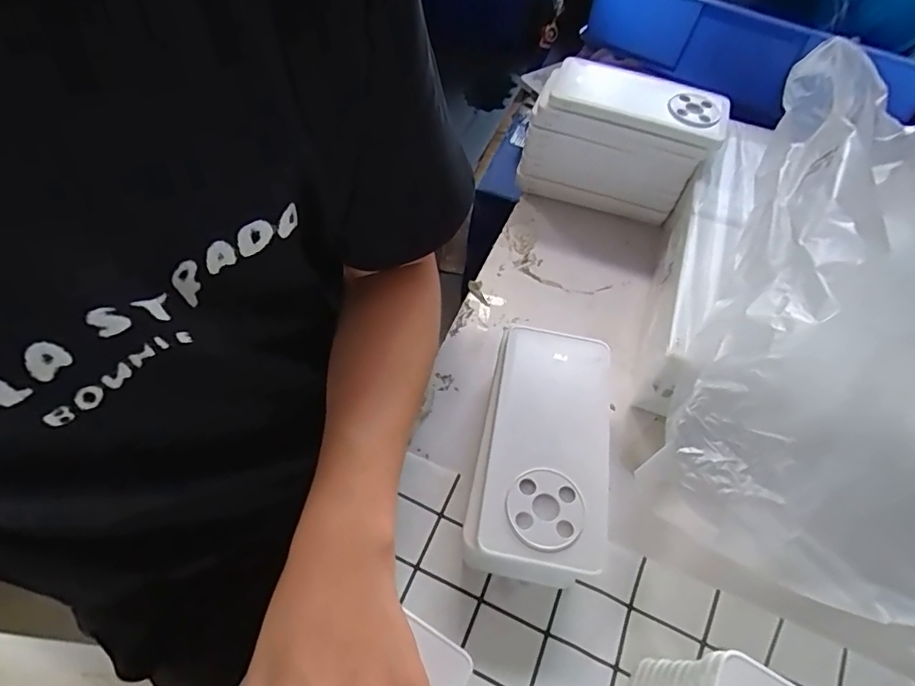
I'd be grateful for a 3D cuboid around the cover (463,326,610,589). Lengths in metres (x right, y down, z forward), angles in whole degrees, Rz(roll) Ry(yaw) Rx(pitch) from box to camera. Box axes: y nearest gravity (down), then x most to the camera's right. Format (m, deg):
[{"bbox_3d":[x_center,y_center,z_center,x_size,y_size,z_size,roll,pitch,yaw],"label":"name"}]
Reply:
[{"bbox_3d":[0.059,0.067,0.349,0.083,0.010,0.177,11,56,3],"label":"cover"}]

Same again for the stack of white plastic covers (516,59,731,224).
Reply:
[{"bbox_3d":[0.165,-0.204,0.541,0.176,0.110,0.110,24,58,11],"label":"stack of white plastic covers"}]

